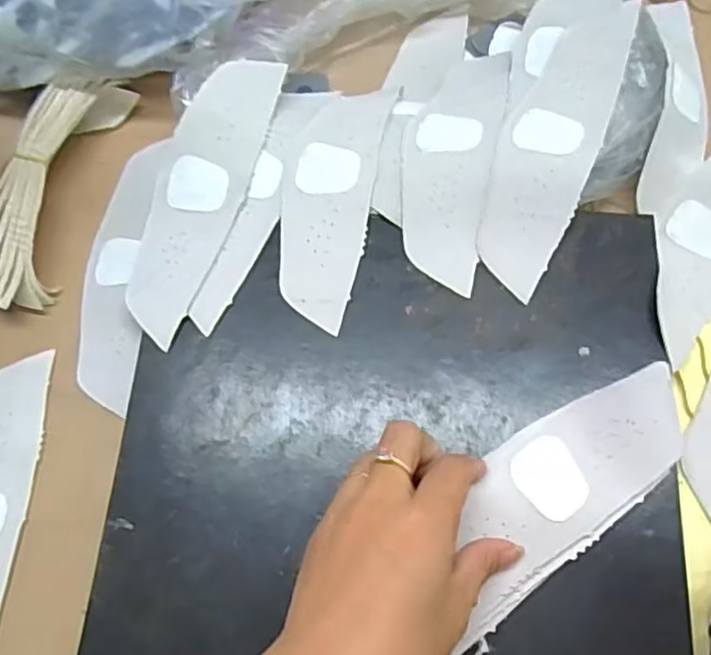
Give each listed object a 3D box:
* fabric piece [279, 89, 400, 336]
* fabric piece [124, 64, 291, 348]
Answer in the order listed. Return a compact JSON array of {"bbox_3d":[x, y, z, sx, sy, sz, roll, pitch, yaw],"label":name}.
[{"bbox_3d":[-0.016,-0.080,0.413,0.054,0.017,0.165,9,76,9],"label":"fabric piece"},{"bbox_3d":[-0.097,-0.085,0.411,0.055,0.012,0.187,19,80,8],"label":"fabric piece"}]

